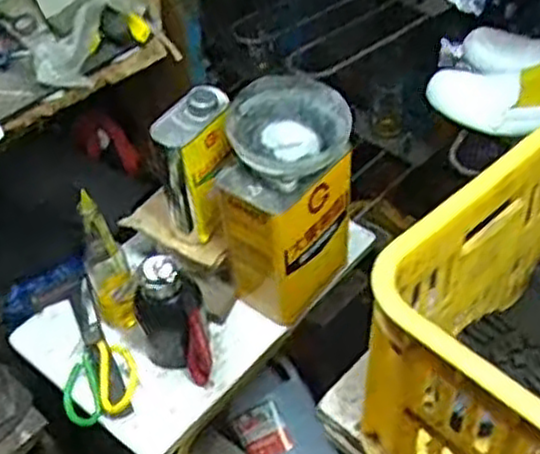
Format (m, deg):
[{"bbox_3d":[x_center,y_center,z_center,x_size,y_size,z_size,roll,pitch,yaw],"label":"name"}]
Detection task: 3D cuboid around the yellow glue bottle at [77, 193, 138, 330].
[{"bbox_3d":[-0.211,0.054,1.013,0.056,0.206,0.066,-19,50,-14],"label":"yellow glue bottle"}]

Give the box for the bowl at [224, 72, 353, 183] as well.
[{"bbox_3d":[0.023,-0.126,0.996,0.155,0.050,0.158,-2,48,2],"label":"bowl"}]

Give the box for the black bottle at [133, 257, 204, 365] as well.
[{"bbox_3d":[-0.127,0.112,0.997,0.084,0.152,0.070,-12,48,-7],"label":"black bottle"}]

